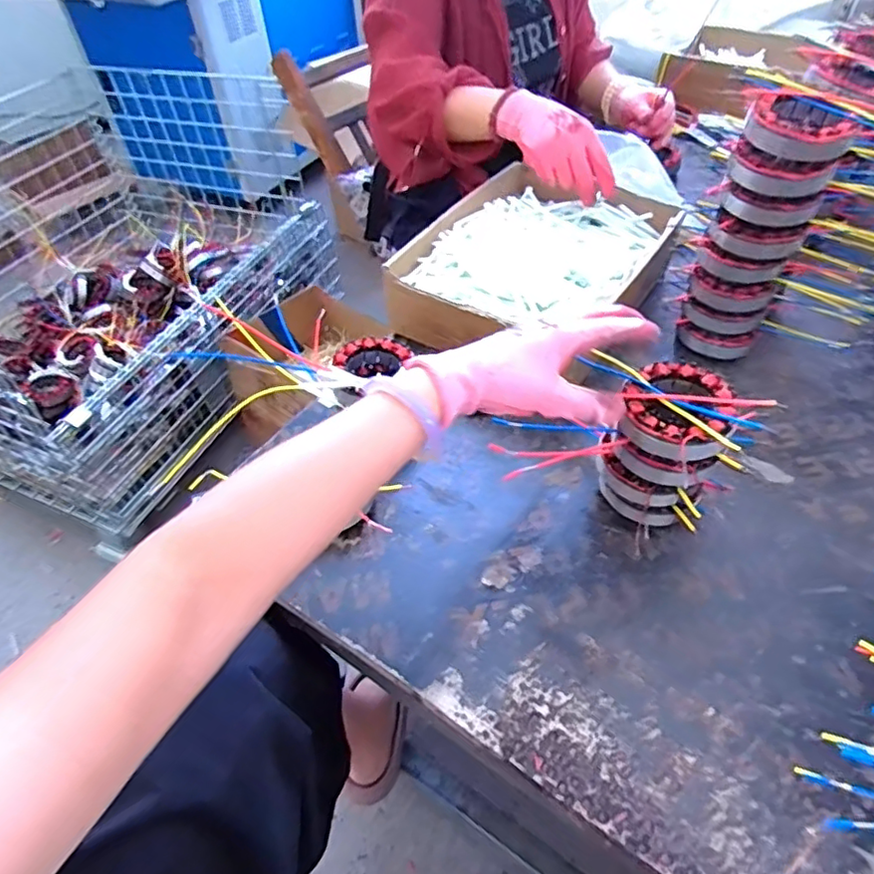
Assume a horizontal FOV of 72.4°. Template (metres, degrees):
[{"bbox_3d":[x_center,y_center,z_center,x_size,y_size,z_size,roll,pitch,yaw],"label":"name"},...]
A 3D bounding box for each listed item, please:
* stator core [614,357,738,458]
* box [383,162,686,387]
[{"bbox_3d":[0.187,-0.018,0.467,0.080,0.031,0.090,18,52,20],"label":"stator core"},{"bbox_3d":[0.123,-0.205,0.717,0.247,0.081,0.321,24,54,24],"label":"box"}]

